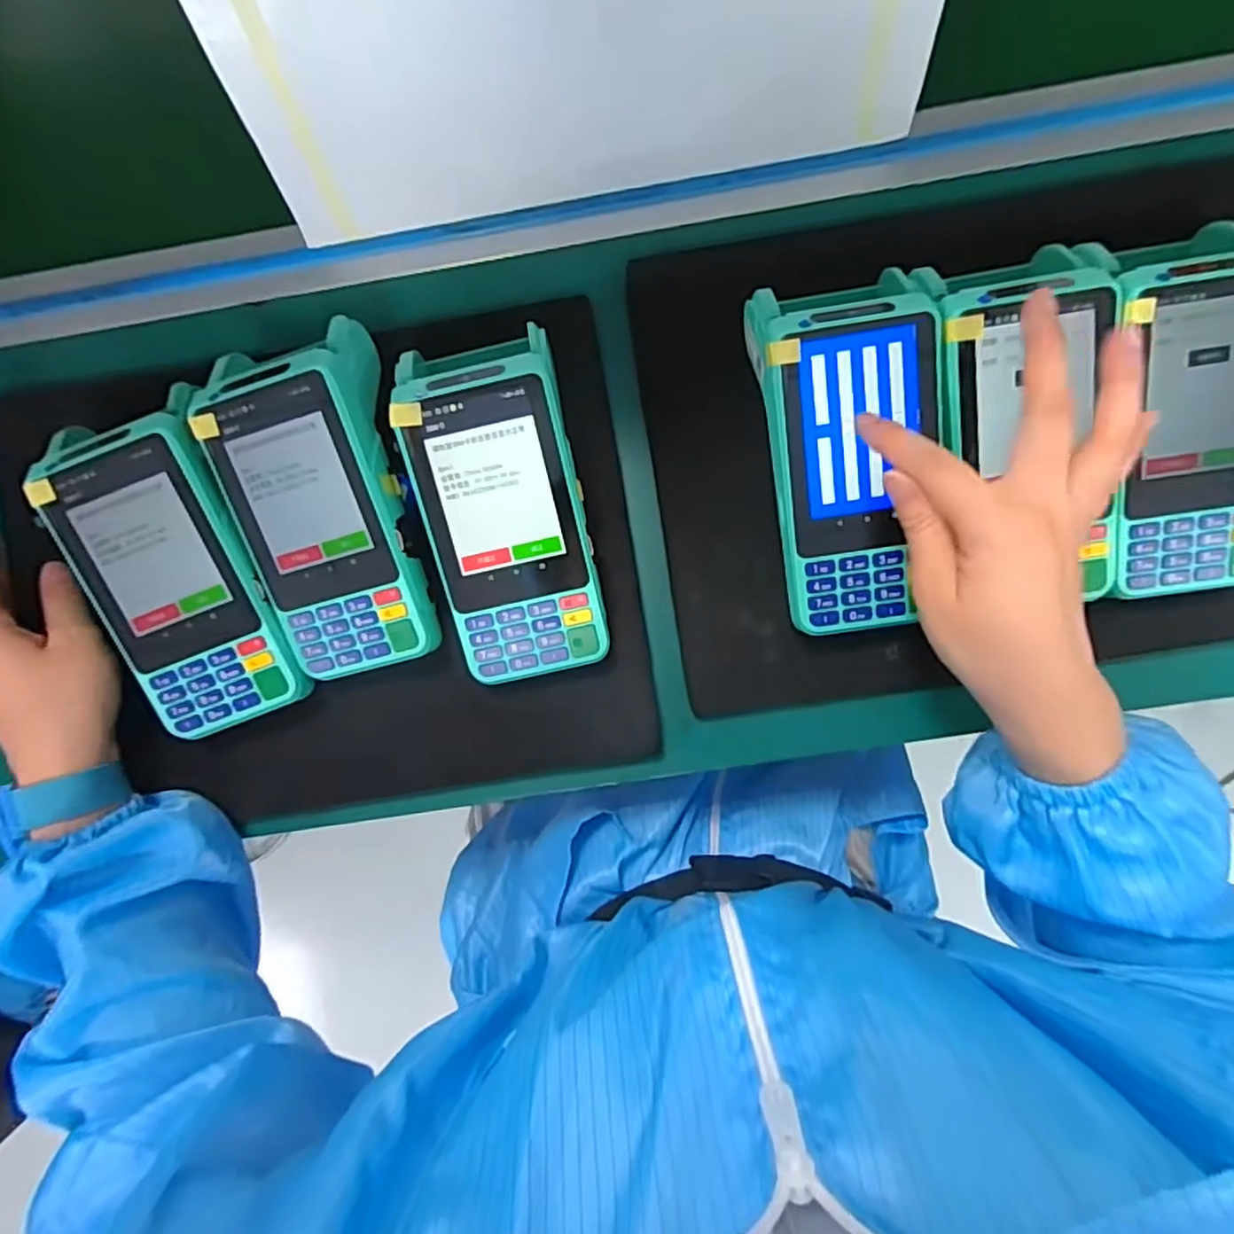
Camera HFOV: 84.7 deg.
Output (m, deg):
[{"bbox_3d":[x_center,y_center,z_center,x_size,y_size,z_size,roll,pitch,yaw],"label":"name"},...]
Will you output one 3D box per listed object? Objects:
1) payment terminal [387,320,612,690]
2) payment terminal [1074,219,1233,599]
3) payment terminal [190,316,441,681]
[{"bbox_3d":[-0.054,-0.051,0.335,0.076,0.064,0.161,-11,90,3],"label":"payment terminal"},{"bbox_3d":[0.271,-0.097,0.329,0.082,0.050,0.172,-6,101,4],"label":"payment terminal"},{"bbox_3d":[-0.144,-0.056,0.338,0.083,0.067,0.172,-13,90,3],"label":"payment terminal"}]

